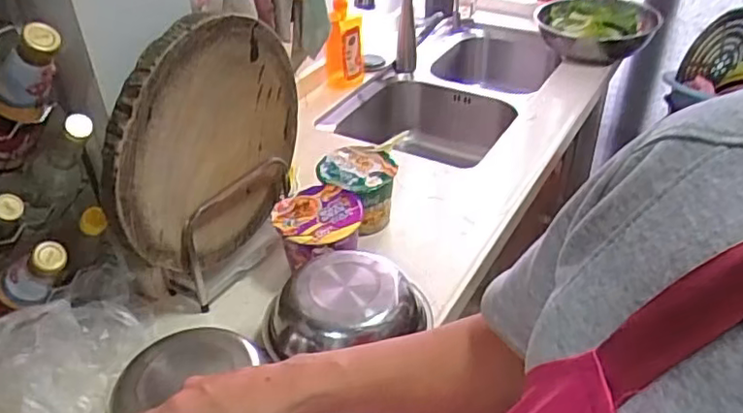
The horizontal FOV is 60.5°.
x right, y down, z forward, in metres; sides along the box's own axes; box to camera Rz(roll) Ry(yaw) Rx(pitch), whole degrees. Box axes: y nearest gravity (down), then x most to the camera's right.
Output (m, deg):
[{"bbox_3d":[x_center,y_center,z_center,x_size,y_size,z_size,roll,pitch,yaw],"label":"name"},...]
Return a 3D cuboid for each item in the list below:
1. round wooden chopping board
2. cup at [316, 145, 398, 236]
[{"bbox_3d":[-0.221,-0.094,0.925,0.039,0.352,0.392,15,40,21],"label":"round wooden chopping board"},{"bbox_3d":[-0.020,-0.027,1.133,0.136,0.106,0.127,-1,37,1],"label":"cup"}]

